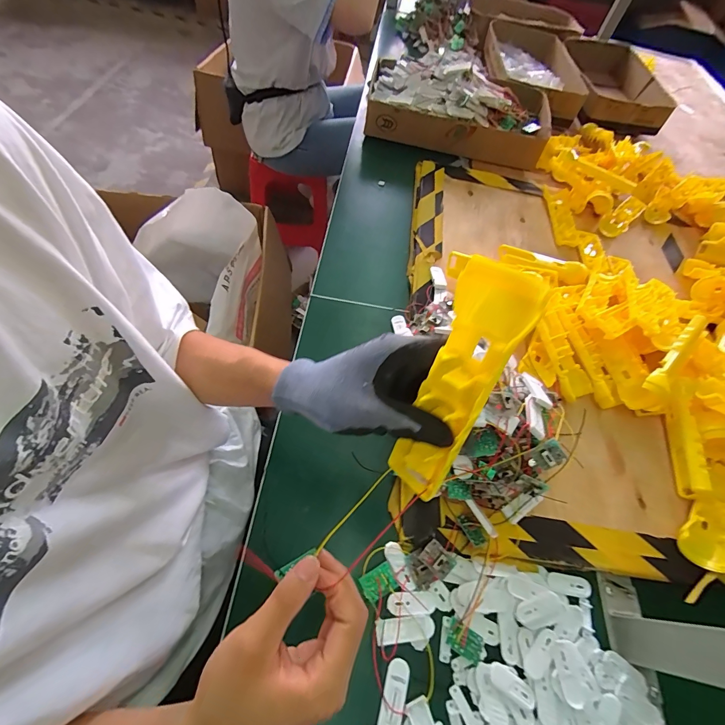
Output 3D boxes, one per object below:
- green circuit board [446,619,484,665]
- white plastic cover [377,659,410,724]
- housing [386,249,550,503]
[{"bbox_3d":[0.102,0.276,0.349,0.035,0.008,0.024,29,62,13],"label":"green circuit board"},{"bbox_3d":[0.029,0.310,0.324,0.023,0.008,0.058,18,60,7],"label":"white plastic cover"},{"bbox_3d":[0.054,0.018,0.226,0.051,0.163,0.031,22,22,9],"label":"housing"}]

